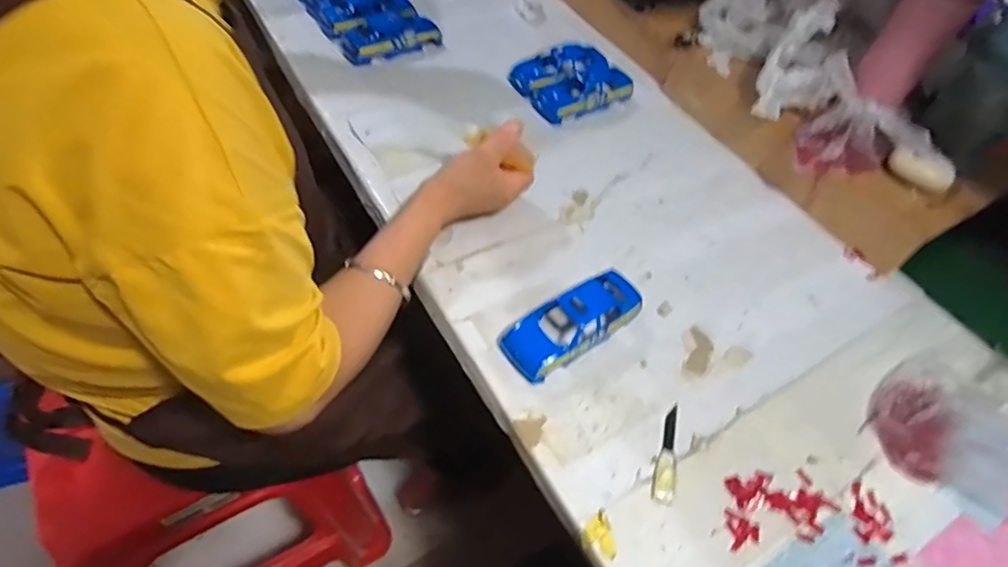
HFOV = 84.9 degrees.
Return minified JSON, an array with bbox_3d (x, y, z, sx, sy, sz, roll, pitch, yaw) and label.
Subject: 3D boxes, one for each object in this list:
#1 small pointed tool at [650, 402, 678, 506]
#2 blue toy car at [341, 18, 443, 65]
[{"bbox_3d":[0.126,0.127,0.421,0.016,0.006,0.080,16,51,6],"label":"small pointed tool"},{"bbox_3d":[-0.143,-0.315,0.709,0.123,0.037,0.043,-24,58,-23],"label":"blue toy car"}]

